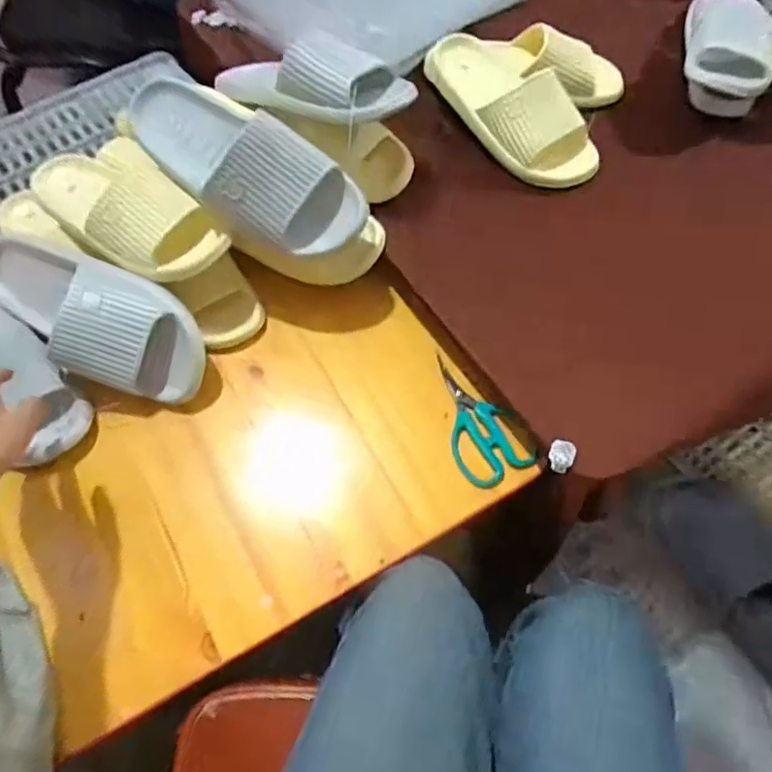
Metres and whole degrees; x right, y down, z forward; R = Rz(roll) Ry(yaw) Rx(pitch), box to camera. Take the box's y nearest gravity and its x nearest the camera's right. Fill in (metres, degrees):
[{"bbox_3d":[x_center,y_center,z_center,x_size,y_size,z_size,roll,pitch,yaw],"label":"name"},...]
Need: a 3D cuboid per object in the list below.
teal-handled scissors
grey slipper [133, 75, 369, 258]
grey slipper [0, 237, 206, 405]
[{"bbox_3d":[0.094,0.035,0.630,0.073,0.008,0.147,-18,64,-9],"label":"teal-handled scissors"},{"bbox_3d":[-0.154,-0.228,0.606,0.278,0.073,0.112,30,97,2],"label":"grey slipper"},{"bbox_3d":[-0.323,-0.079,0.640,0.273,0.105,0.117,30,67,15],"label":"grey slipper"}]

